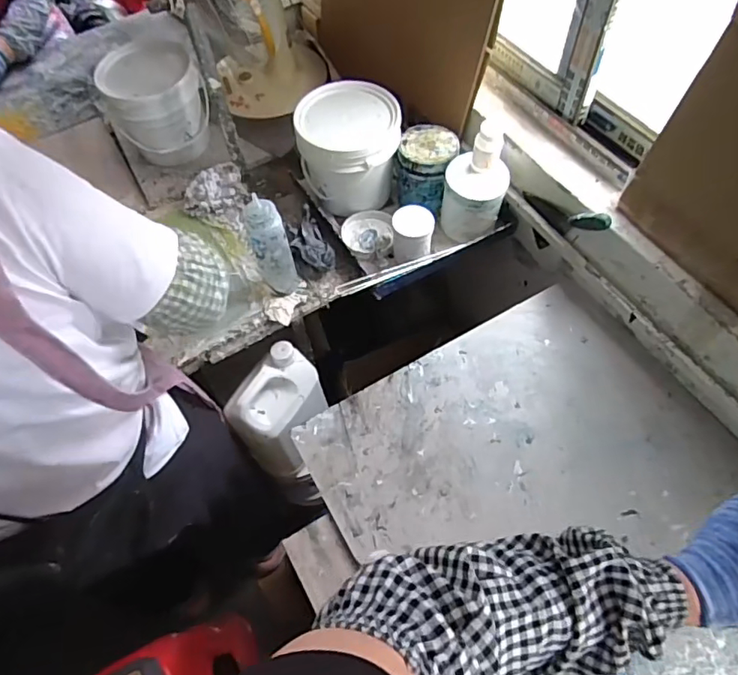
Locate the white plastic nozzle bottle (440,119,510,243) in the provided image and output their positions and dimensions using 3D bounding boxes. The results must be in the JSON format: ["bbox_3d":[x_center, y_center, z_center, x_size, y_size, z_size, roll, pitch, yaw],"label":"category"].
[{"bbox_3d":[0.200,-0.286,1.008,0.116,0.204,0.102,6,60,7],"label":"white plastic nozzle bottle"}]

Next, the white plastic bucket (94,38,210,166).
[{"bbox_3d":[-0.482,-0.523,1.215,0.197,0.199,0.218,-29,62,-13],"label":"white plastic bucket"}]

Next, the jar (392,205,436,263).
[{"bbox_3d":[0.085,-0.193,1.032,0.074,0.091,0.074,-2,59,3],"label":"jar"}]

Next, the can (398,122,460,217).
[{"bbox_3d":[0.121,-0.342,1.090,0.108,0.122,0.114,-2,59,3],"label":"can"}]

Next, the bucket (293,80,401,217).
[{"bbox_3d":[-0.037,-0.379,1.094,0.203,0.199,0.175,4,60,6],"label":"bucket"}]

